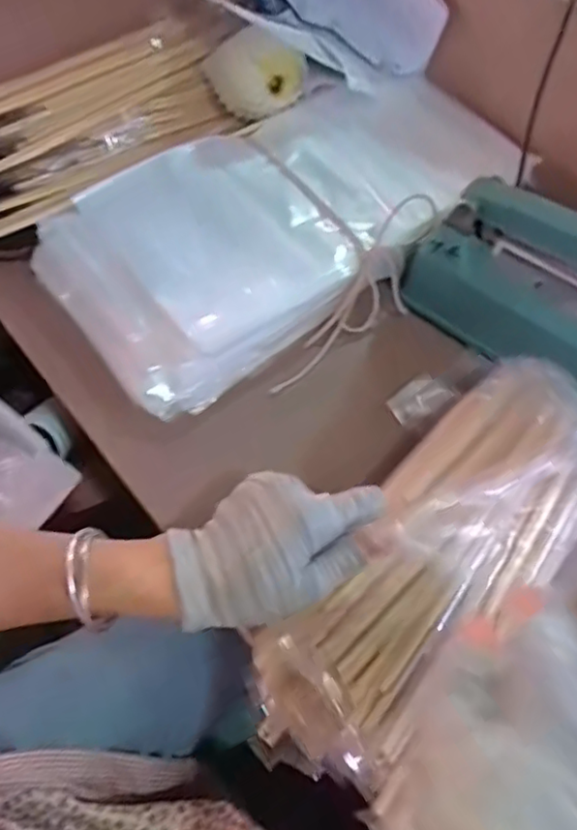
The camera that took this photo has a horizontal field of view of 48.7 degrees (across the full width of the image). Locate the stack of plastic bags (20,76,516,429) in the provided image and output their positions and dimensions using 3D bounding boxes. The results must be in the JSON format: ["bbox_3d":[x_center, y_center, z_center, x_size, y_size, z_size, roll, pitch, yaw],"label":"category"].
[{"bbox_3d":[0.002,-0.194,0.593,0.446,0.072,0.241,-37,65,-23],"label":"stack of plastic bags"}]

